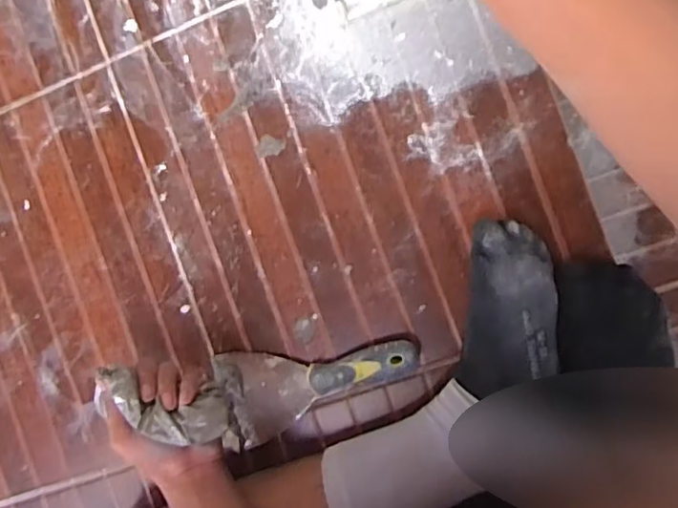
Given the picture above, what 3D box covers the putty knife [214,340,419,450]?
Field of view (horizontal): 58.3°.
[{"bbox_3d":[-0.023,0.121,0.596,0.198,0.027,0.093,-20,87,9],"label":"putty knife"}]

